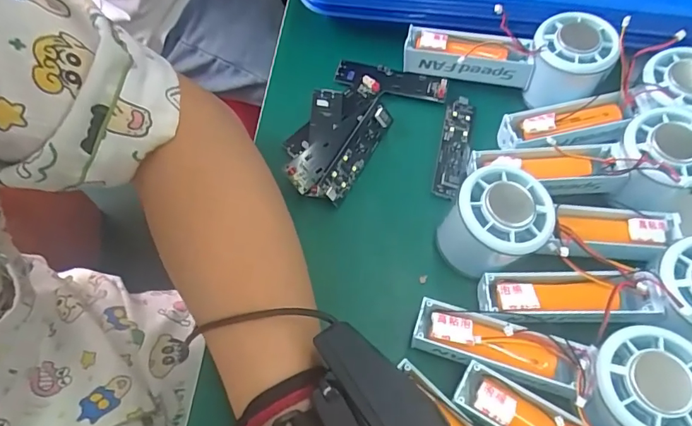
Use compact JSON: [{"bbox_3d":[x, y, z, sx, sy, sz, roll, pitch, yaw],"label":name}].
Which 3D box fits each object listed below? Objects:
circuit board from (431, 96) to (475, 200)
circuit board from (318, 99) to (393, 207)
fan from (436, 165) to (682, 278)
[{"bbox_3d":[0.082,-0.051,0.356,0.023,0.009,0.089,13,65,5],"label":"circuit board"},{"bbox_3d":[0.008,-0.045,0.347,0.018,0.014,0.086,28,67,11],"label":"circuit board"},{"bbox_3d":[0.137,0.006,0.302,0.150,0.056,0.054,-5,64,-4],"label":"fan"}]

